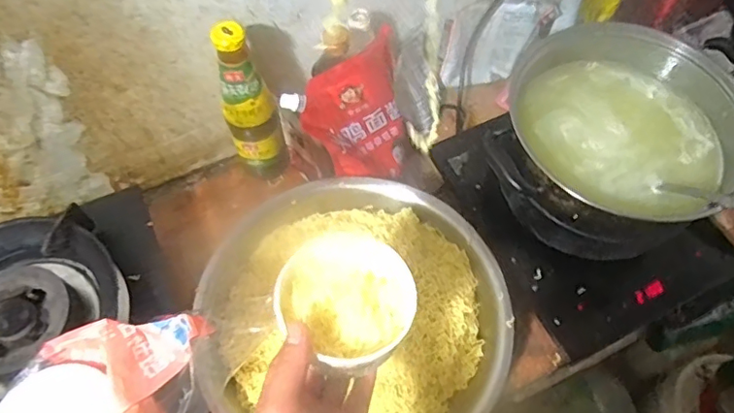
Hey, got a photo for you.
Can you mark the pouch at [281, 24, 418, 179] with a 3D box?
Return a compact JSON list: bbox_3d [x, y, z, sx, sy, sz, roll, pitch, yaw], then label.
[{"bbox_3d":[-0.018,-0.113,0.734,0.160,0.206,0.060,-20,30,-16],"label":"pouch"}]

